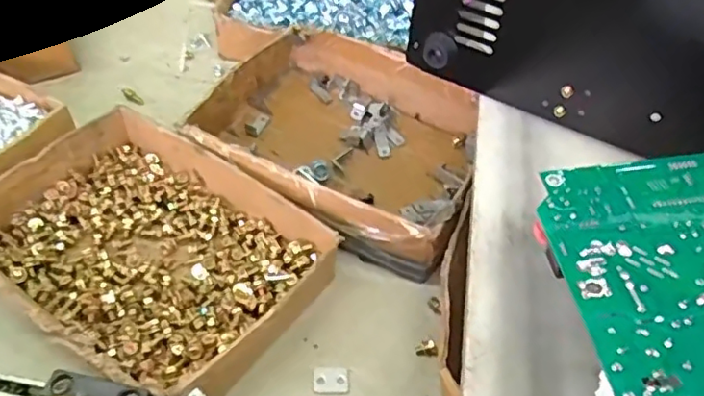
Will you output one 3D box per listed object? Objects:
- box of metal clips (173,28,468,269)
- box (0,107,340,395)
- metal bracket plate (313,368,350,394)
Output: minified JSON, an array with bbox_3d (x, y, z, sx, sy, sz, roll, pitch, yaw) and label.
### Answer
[{"bbox_3d":[-0.001,-0.049,0.480,0.216,0.053,0.185,22,50,15],"label":"box of metal clips"},{"bbox_3d":[-0.131,0.034,0.395,0.226,0.041,0.155,27,51,19],"label":"box"},{"bbox_3d":[-0.013,0.113,0.368,0.022,0.004,0.016,2,48,-2],"label":"metal bracket plate"}]

